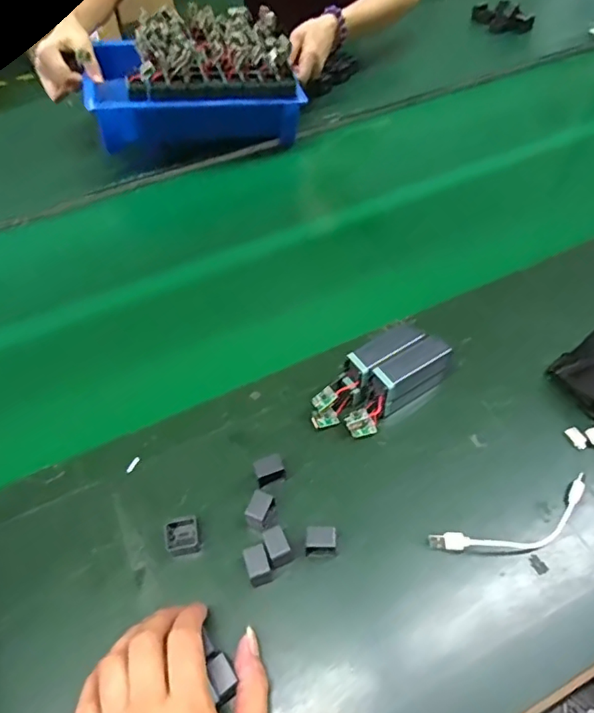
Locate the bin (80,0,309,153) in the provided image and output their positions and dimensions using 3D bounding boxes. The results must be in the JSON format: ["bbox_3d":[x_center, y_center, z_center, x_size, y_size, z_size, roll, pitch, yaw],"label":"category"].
[{"bbox_3d":[-0.152,-0.406,0.776,0.281,0.131,0.171,-12,53,-8],"label":"bin"}]

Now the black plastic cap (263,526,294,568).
[{"bbox_3d":[-0.016,0.149,0.412,0.019,0.022,0.024,-27,57,-18],"label":"black plastic cap"}]

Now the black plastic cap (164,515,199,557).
[{"bbox_3d":[-0.093,0.145,0.427,0.026,0.015,0.027,-10,53,-6],"label":"black plastic cap"}]

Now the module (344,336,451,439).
[{"bbox_3d":[0.093,0.024,0.485,0.122,0.050,0.032,-34,59,-22],"label":"module"}]

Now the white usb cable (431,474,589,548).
[{"bbox_3d":[0.179,0.136,0.422,0.145,0.013,0.036,-17,54,-11],"label":"white usb cable"}]

